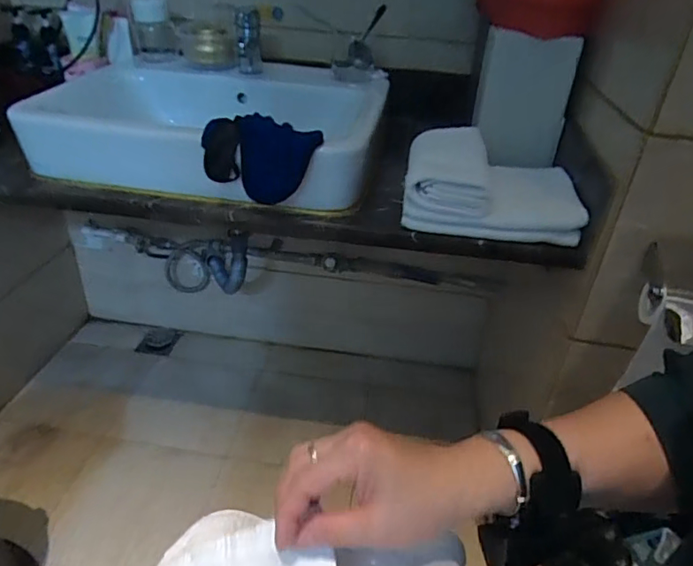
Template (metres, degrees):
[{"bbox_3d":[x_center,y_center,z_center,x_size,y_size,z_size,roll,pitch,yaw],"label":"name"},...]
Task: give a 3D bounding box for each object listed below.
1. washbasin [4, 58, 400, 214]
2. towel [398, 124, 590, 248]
[{"bbox_3d":[-0.232,-0.293,0.954,0.573,0.121,0.443,7,33,4],"label":"washbasin"},{"bbox_3d":[0.213,-0.151,0.798,0.247,0.090,0.186,6,33,2],"label":"towel"}]

